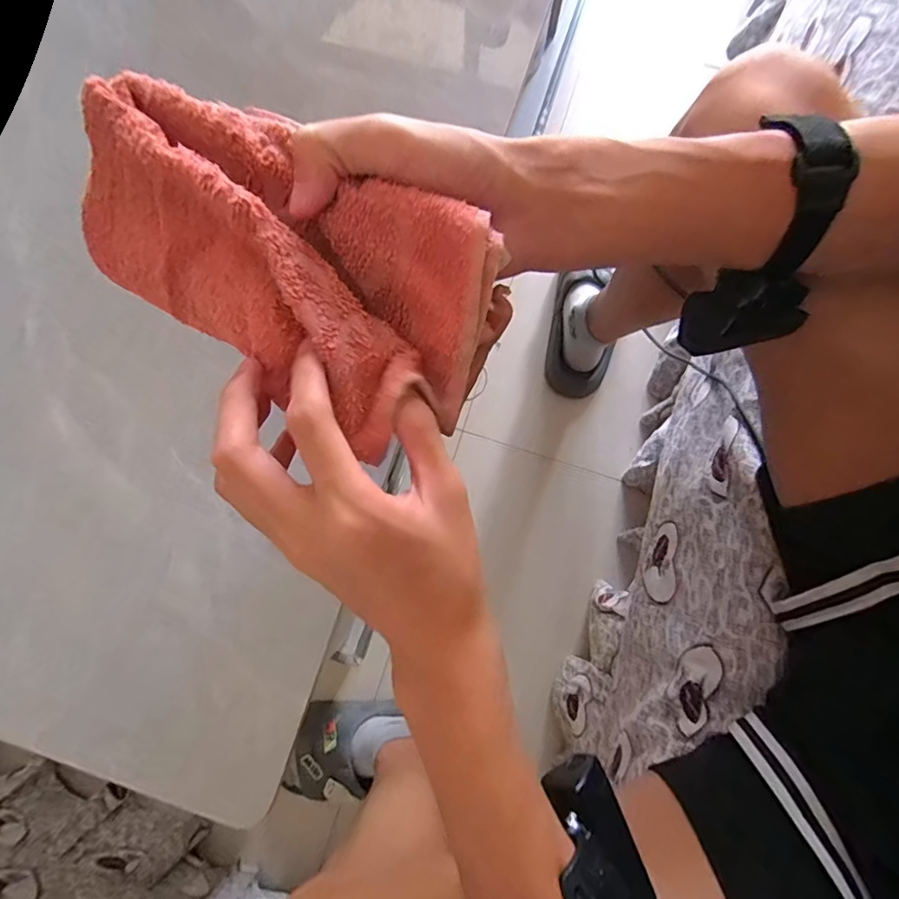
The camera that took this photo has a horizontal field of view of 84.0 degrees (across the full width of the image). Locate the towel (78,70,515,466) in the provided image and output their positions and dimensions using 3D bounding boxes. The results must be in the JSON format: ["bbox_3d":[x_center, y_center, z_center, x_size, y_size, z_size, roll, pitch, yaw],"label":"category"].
[{"bbox_3d":[-0.071,-0.080,0.223,0.182,0.065,0.105,26,81,5],"label":"towel"}]

